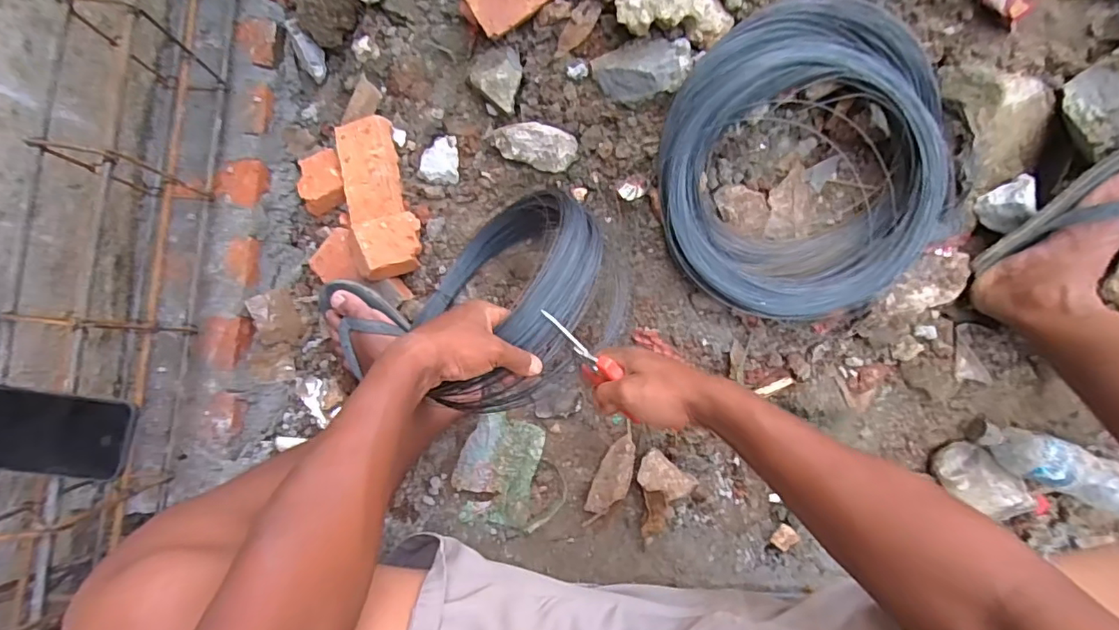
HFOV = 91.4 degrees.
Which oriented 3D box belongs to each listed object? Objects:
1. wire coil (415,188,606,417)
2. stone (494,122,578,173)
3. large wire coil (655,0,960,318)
[{"bbox_3d":[-0.066,-0.030,0.662,0.067,0.298,0.239,35,84,-27],"label":"wire coil"},{"bbox_3d":[-0.032,-0.229,0.733,0.109,0.034,0.049,22,83,0],"label":"stone"},{"bbox_3d":[0.277,-0.168,0.637,0.319,0.058,0.350,-20,100,12],"label":"large wire coil"}]

